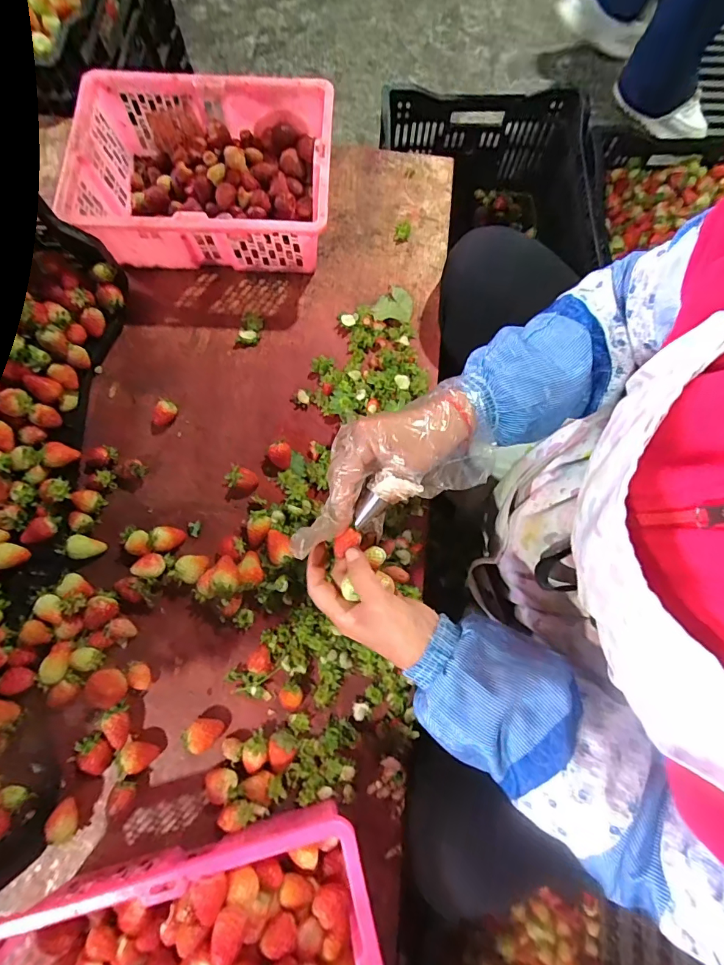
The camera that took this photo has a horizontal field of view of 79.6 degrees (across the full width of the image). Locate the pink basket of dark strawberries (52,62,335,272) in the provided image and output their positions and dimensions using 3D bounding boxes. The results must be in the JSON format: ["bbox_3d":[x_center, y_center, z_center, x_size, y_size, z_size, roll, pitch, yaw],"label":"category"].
[{"bbox_3d":[-0.175,-0.350,0.509,0.279,0.095,0.200,-1,77,-1],"label":"pink basket of dark strawberries"}]

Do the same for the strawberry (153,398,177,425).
[{"bbox_3d":[-0.218,-0.077,0.482,0.019,0.020,0.029,43,80,8],"label":"strawberry"}]

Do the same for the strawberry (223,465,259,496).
[{"bbox_3d":[-0.129,-0.003,0.465,0.034,0.018,0.024,23,78,4],"label":"strawberry"}]

